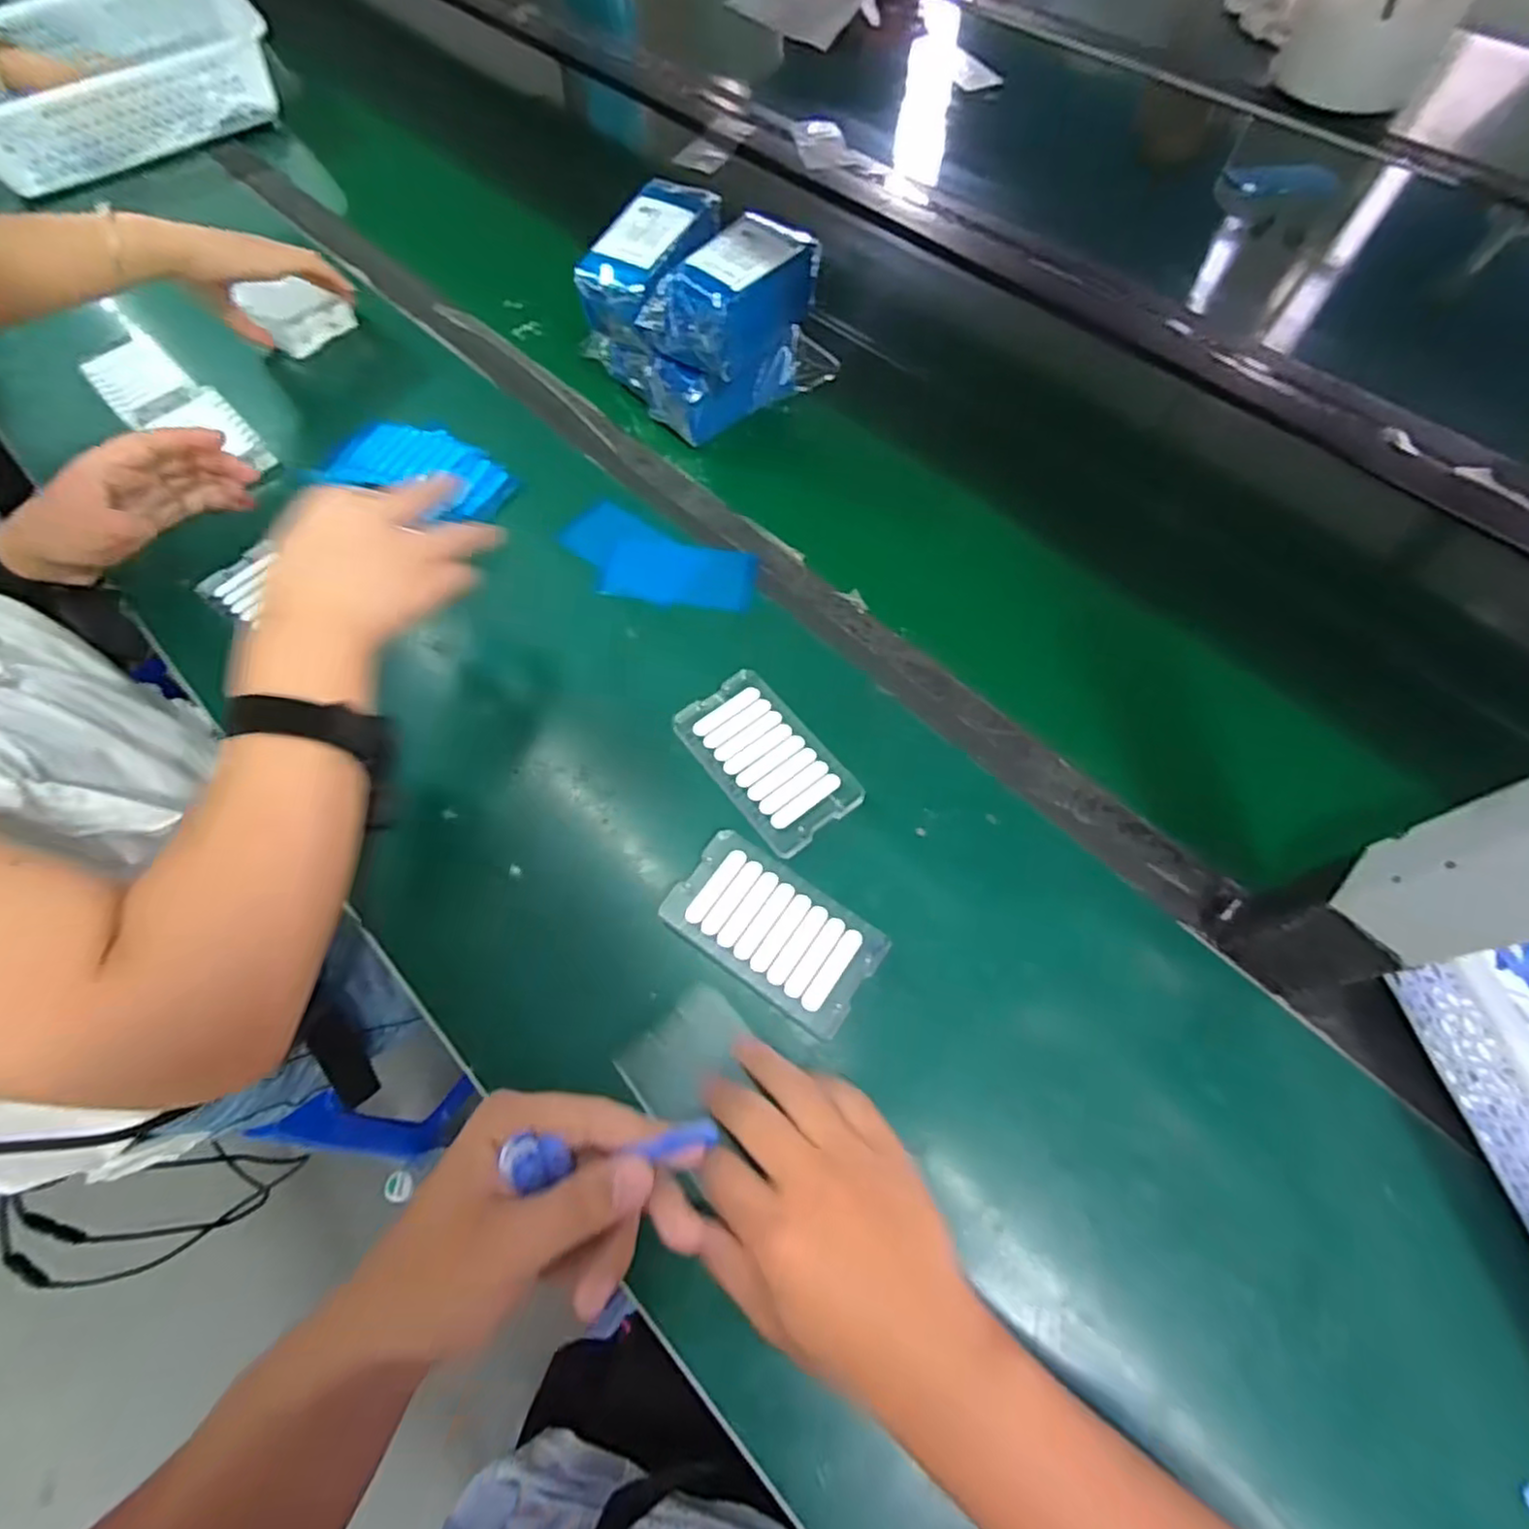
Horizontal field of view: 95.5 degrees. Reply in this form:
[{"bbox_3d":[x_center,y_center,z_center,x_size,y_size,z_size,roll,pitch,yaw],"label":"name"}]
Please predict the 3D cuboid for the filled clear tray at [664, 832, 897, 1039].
[{"bbox_3d":[0.005,0.095,0.407,0.121,0.007,0.068,33,69,15],"label":"filled clear tray"}]

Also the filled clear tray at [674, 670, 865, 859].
[{"bbox_3d":[0.000,-0.003,0.456,0.070,0.009,0.121,-36,69,-16],"label":"filled clear tray"}]

